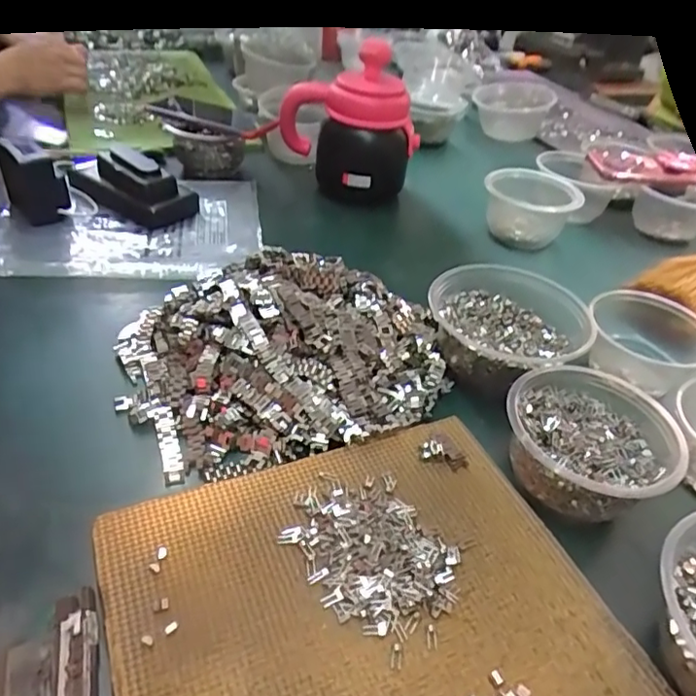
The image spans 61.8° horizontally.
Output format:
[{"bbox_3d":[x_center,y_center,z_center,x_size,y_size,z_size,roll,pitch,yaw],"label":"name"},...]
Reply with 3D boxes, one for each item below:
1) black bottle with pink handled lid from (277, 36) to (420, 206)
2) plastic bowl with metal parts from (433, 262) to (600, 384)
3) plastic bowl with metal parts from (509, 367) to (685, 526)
[{"bbox_3d":[0.000,-0.277,0.724,0.144,0.172,0.119,-13,42,-22],"label":"black bottle with pink handled lid"},{"bbox_3d":[0.140,-0.019,0.507,0.127,0.055,0.136,3,39,-2],"label":"plastic bowl with metal parts"},{"bbox_3d":[0.169,0.064,0.410,0.107,0.053,0.115,3,39,-2],"label":"plastic bowl with metal parts"}]

